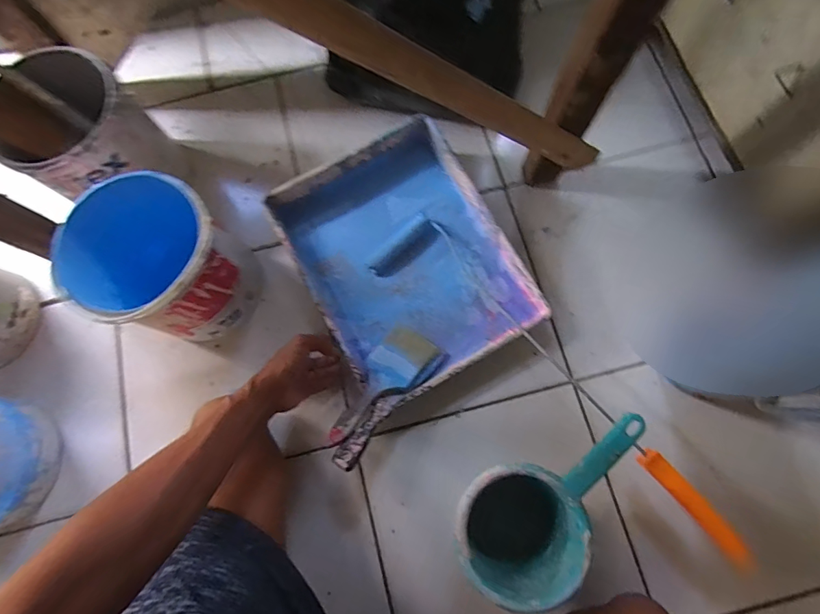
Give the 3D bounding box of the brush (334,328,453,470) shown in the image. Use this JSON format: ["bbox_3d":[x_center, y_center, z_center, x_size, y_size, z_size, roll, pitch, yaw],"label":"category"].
[{"bbox_3d":[-0.034,0.119,0.573,0.088,0.021,0.198,30,65,7],"label":"brush"}]

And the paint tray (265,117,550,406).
[{"bbox_3d":[-0.008,-0.069,0.644,0.278,0.064,0.358,-28,79,-5],"label":"paint tray"}]

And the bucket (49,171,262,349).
[{"bbox_3d":[-0.321,-0.060,0.591,0.178,0.196,0.170,39,82,8],"label":"bucket"}]

